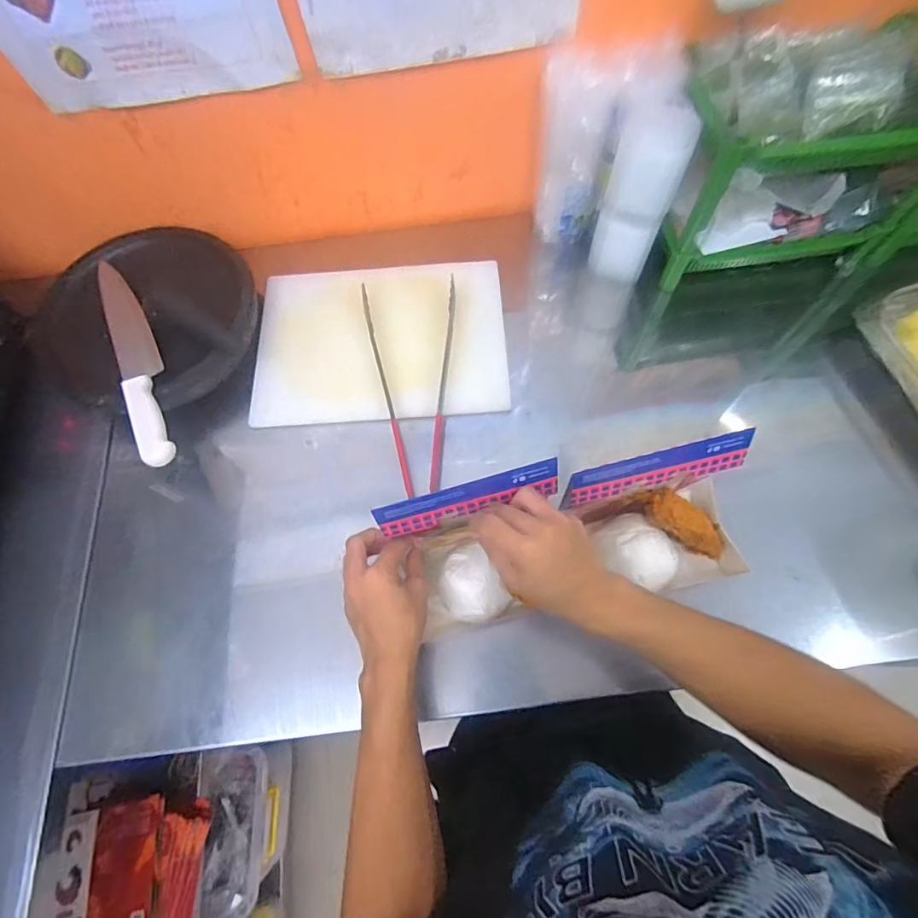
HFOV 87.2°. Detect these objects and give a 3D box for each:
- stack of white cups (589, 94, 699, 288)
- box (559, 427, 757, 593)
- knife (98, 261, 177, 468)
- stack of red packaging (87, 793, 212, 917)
[{"bbox_3d":[0.227,-0.333,0.615,0.086,0.204,0.068,20,71,10],"label":"stack of white cups"},{"bbox_3d":[0.205,0.074,0.498,0.172,0.156,0.117,-13,68,-2],"label":"box"},{"bbox_3d":[-0.405,-0.133,0.604,0.048,0.028,0.332,-27,70,-7],"label":"knife"},{"bbox_3d":[-0.471,0.609,0.719,0.126,0.102,0.185,3,69,4],"label":"stack of red packaging"}]

